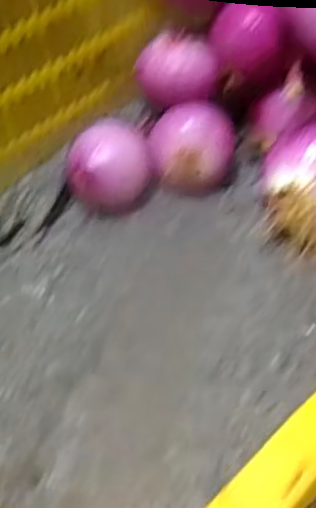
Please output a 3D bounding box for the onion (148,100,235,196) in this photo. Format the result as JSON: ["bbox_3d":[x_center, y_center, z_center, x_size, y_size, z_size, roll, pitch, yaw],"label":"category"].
[{"bbox_3d":[0.031,-0.095,0.663,0.081,0.075,0.068,1,54,2],"label":"onion"}]

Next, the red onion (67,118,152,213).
[{"bbox_3d":[-0.044,-0.076,0.652,0.074,0.064,0.066,-15,55,-10],"label":"red onion"}]

